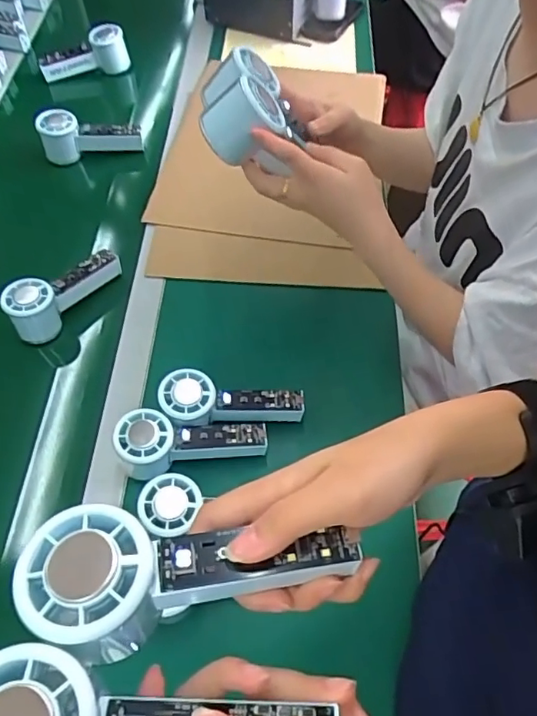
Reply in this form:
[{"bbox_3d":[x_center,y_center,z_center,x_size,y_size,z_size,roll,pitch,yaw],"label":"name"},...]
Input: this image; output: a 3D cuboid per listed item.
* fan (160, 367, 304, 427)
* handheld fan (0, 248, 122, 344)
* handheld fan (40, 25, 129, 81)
[{"bbox_3d":[-0.039,0.049,0.580,0.151,0.033,0.056,7,59,-13],"label":"fan"},{"bbox_3d":[-0.248,-0.083,0.673,0.147,0.054,0.051,-36,67,-21],"label":"handheld fan"},{"bbox_3d":[-0.310,-0.513,0.933,0.149,0.056,0.051,-25,63,-16],"label":"handheld fan"}]

